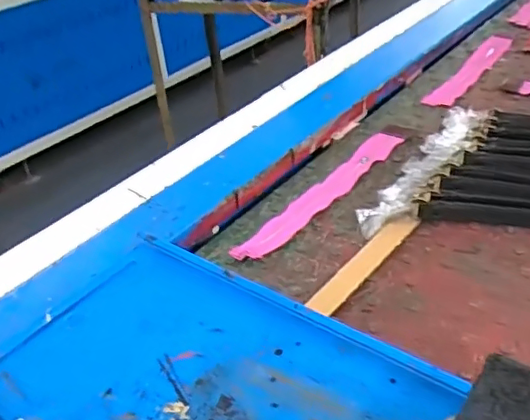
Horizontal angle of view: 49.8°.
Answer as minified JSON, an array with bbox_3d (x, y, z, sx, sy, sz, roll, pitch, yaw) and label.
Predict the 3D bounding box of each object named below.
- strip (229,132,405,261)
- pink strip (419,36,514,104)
[{"bbox_3d":[0.062,-0.020,0.586,0.035,0.008,0.256,23,45,35],"label":"strip"},{"bbox_3d":[0.293,-0.199,0.807,0.037,0.009,0.256,19,41,32],"label":"pink strip"}]

